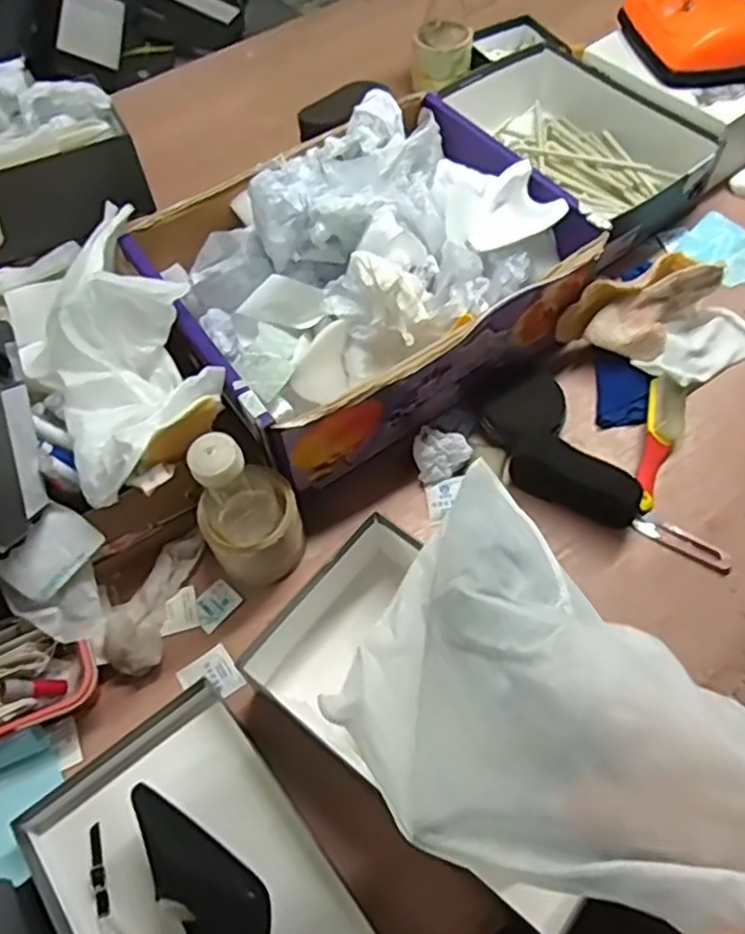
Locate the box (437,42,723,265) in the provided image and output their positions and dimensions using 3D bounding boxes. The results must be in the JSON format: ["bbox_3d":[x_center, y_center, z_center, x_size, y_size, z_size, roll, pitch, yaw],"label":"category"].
[{"bbox_3d":[0.251,-0.428,0.926,0.199,0.093,0.365,-31,63,-15],"label":"box"}]

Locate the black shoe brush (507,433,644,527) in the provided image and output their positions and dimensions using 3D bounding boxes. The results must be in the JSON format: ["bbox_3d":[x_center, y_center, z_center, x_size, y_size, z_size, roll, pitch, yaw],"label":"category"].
[{"bbox_3d":[0.199,0.015,0.695,0.126,0.057,0.040,30,65,18],"label":"black shoe brush"}]

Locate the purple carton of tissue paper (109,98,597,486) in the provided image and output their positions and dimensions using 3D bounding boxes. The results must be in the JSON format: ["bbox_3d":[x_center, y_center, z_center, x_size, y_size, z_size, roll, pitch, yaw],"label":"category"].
[{"bbox_3d":[-0.009,-0.205,0.758,0.394,0.166,0.320,-31,63,-15],"label":"purple carton of tissue paper"}]

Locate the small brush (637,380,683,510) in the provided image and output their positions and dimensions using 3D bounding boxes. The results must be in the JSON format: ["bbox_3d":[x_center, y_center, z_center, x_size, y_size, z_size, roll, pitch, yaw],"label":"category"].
[{"bbox_3d":[0.299,-0.024,0.732,0.033,0.030,0.148,12,61,9],"label":"small brush"}]

